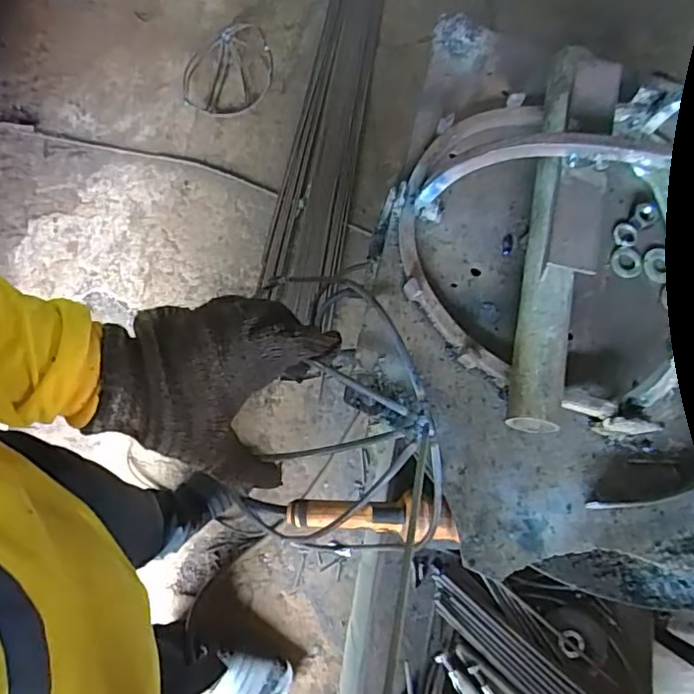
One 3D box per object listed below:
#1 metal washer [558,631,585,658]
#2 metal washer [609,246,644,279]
[{"bbox_3d":[0.249,0.331,0.632,0.032,0.004,0.026,-2,65,-11],"label":"metal washer"},{"bbox_3d":[0.210,-0.063,0.426,0.023,0.004,0.027,33,75,8],"label":"metal washer"}]

